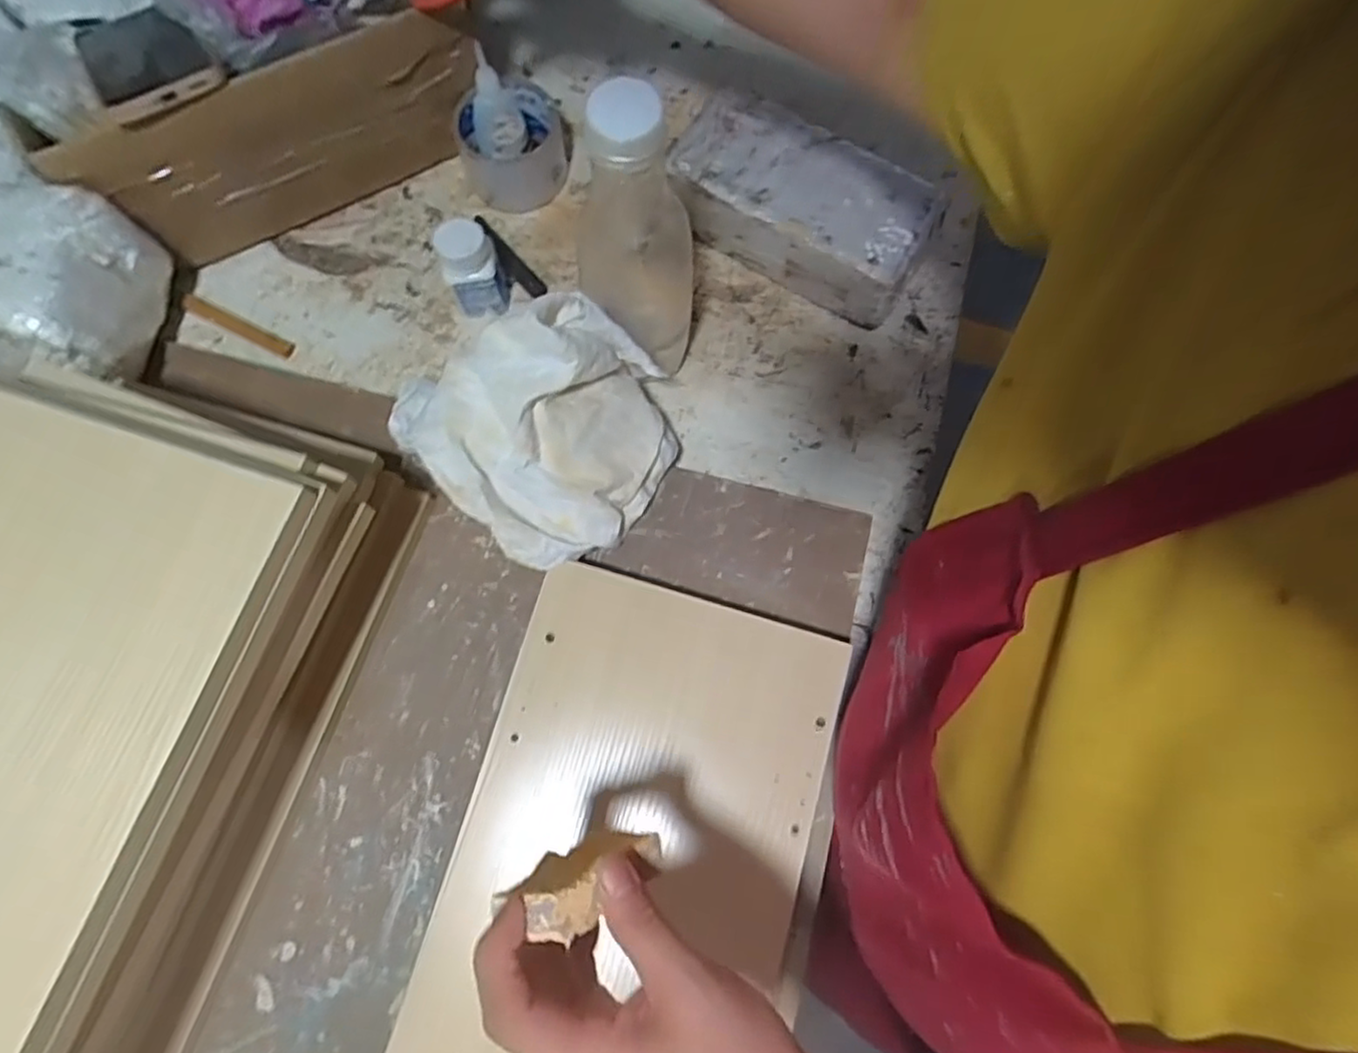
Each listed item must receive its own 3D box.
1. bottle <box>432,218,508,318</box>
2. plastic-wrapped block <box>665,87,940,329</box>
[{"bbox_3d":[-0.156,-0.191,0.523,0.036,0.081,0.036,0,73,-2],"label":"bottle"},{"bbox_3d":[0.096,-0.252,0.548,0.205,0.071,0.108,29,75,7],"label":"plastic-wrapped block"}]

